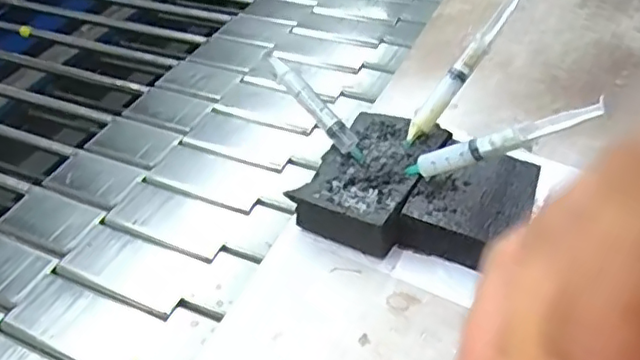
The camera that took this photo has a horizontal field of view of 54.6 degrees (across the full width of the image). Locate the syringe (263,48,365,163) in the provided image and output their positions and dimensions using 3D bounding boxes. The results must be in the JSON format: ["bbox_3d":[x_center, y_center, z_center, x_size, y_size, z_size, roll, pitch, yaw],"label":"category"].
[{"bbox_3d":[-0.007,-0.062,0.500,0.013,0.014,0.119,-34,74,-29],"label":"syringe"}]

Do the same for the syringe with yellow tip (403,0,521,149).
[{"bbox_3d":[0.115,-0.090,0.493,0.015,0.014,0.154,39,96,39],"label":"syringe with yellow tip"}]

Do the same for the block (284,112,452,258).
[{"bbox_3d":[0.045,-0.002,0.491,0.079,0.034,0.126,22,48,27],"label":"block"}]

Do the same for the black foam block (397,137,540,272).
[{"bbox_3d":[0.117,0.018,0.465,0.083,0.036,0.100,17,46,23],"label":"black foam block"}]

